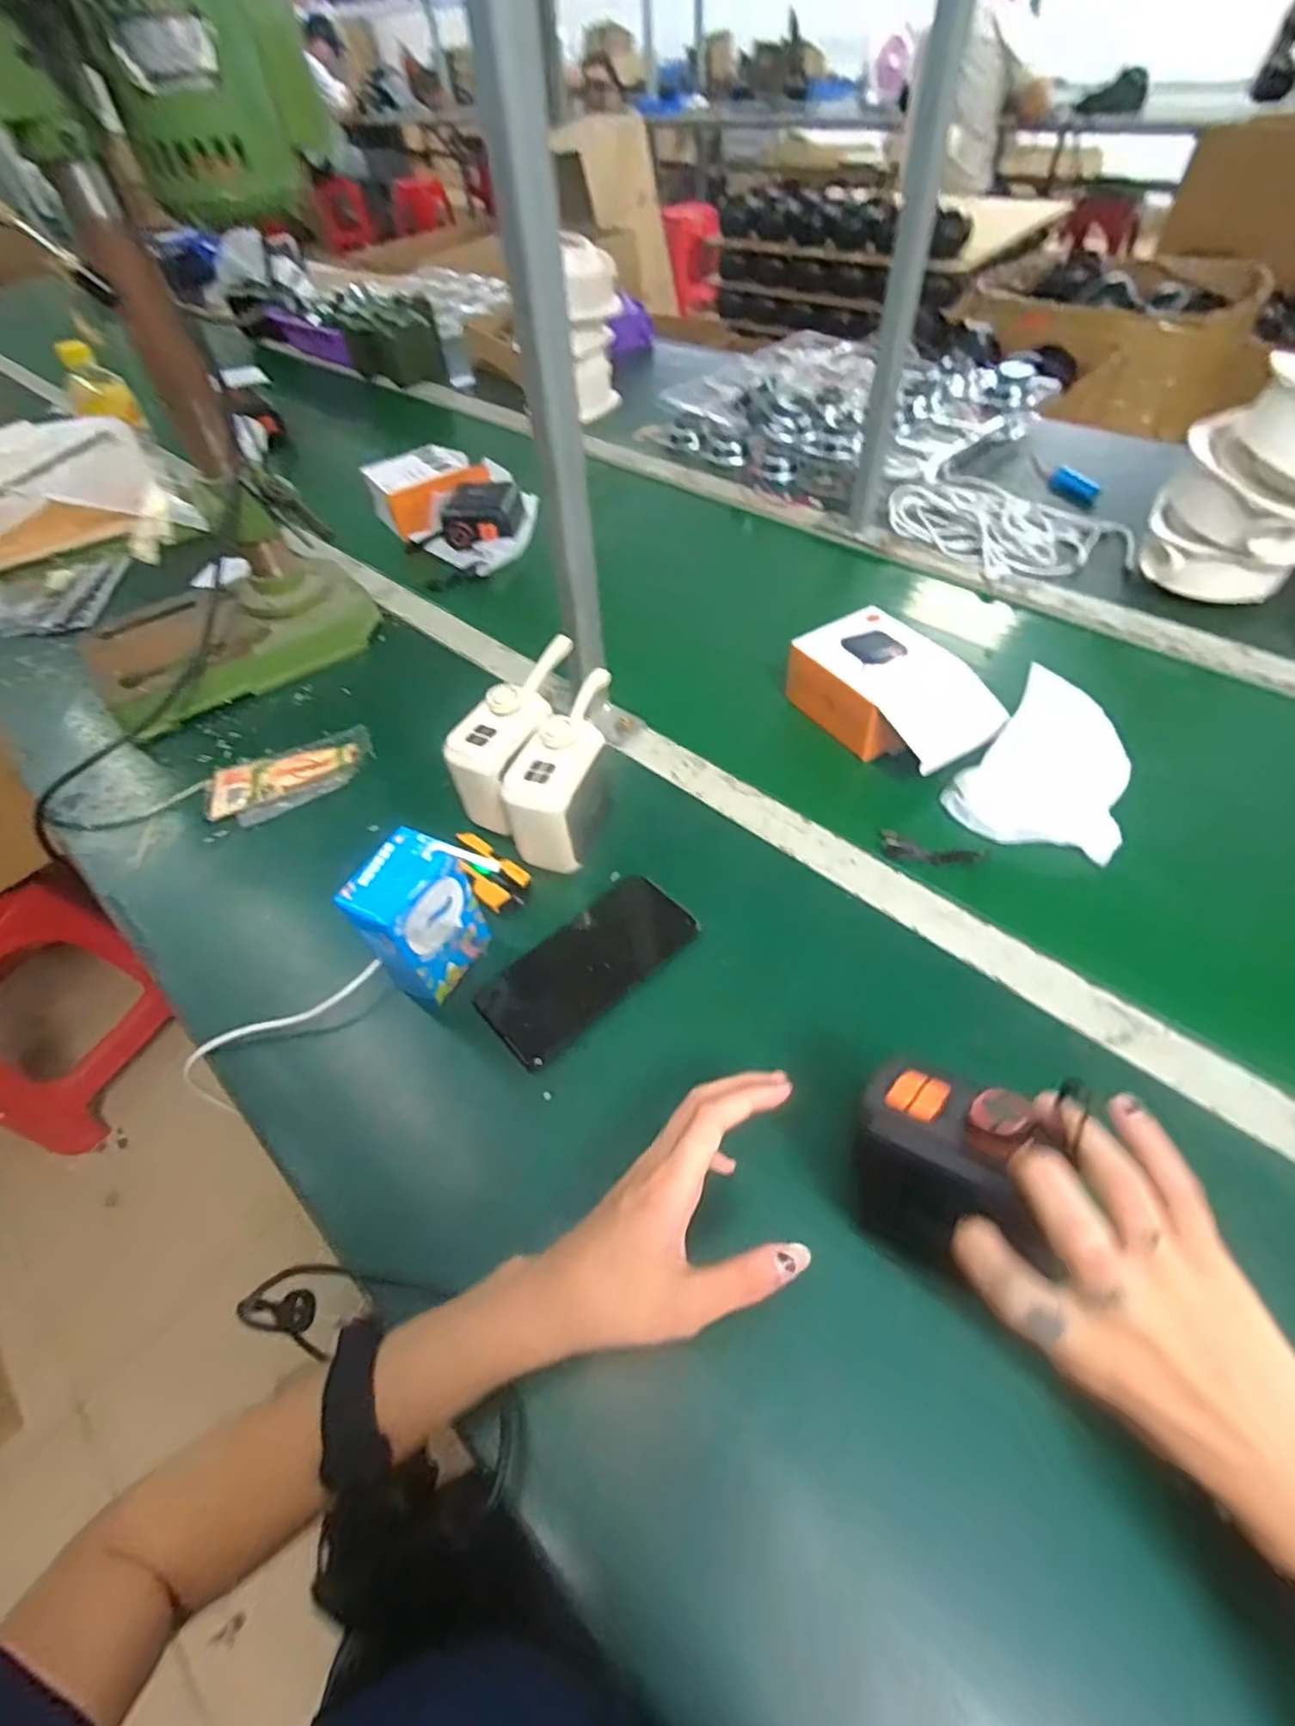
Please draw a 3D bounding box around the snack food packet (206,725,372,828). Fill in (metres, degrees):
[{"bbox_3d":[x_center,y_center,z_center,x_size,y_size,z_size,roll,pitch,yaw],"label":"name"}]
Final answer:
[{"bbox_3d":[-0.324,-0.078,0.615,0.144,0.014,0.078,-23,53,-13],"label":"snack food packet"}]

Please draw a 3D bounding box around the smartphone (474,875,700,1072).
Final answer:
[{"bbox_3d":[-0.041,0.070,0.470,0.151,0.008,0.073,-38,60,-18],"label":"smartphone"}]

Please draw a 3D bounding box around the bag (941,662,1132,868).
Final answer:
[{"bbox_3d":[0.320,-0.074,0.525,0.118,0.062,0.135,31,60,26],"label":"bag"}]

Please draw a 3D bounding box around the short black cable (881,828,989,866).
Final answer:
[{"bbox_3d":[0.216,-0.008,0.513,0.074,0.014,0.017,12,53,14],"label":"short black cable"}]

